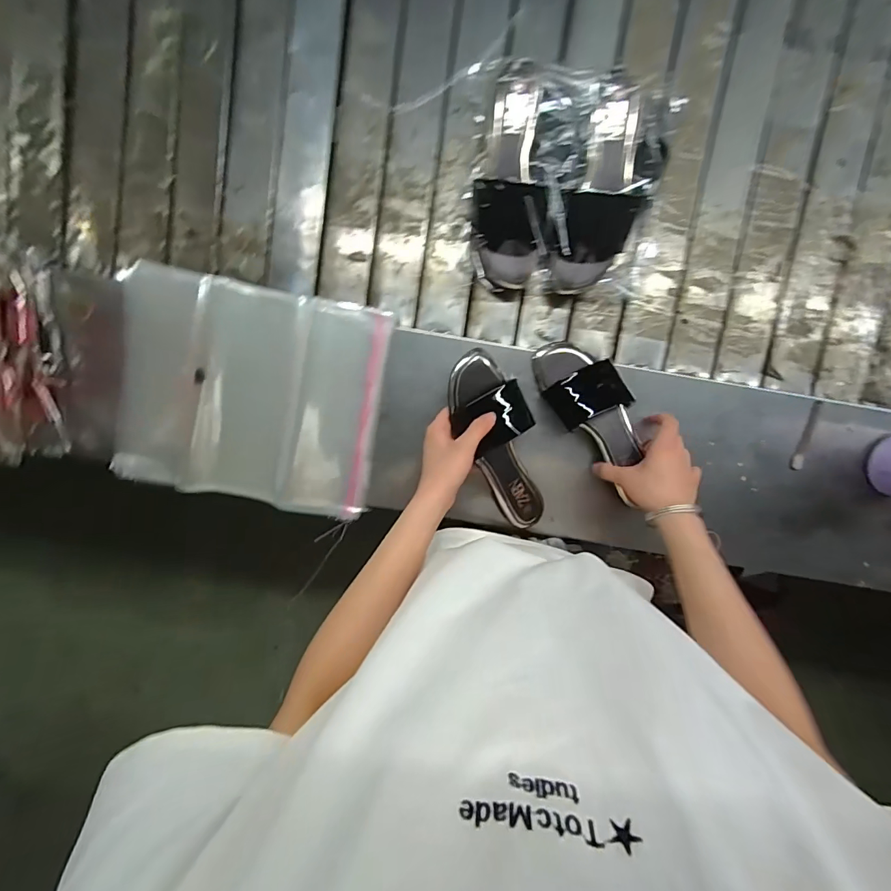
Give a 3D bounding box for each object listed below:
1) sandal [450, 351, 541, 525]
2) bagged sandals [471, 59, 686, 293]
[{"bbox_3d":[0.067,0.003,0.512,0.085,0.050,0.224,-18,109,2],"label":"sandal"},{"bbox_3d":[0.137,-0.302,0.504,0.213,0.078,0.231,4,97,-1],"label":"bagged sandals"}]

